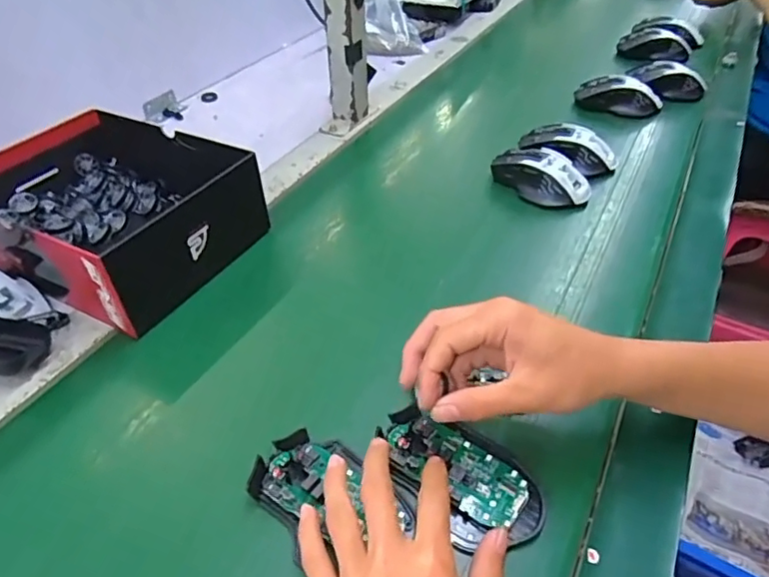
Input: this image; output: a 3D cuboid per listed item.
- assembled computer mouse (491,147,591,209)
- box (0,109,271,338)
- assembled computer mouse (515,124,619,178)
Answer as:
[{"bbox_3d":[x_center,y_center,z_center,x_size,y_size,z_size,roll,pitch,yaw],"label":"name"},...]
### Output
[{"bbox_3d":[0.175,-0.127,0.630,0.114,0.038,0.065,22,47,24],"label":"assembled computer mouse"},{"bbox_3d":[-0.273,-0.079,0.555,0.244,0.086,0.187,20,46,21],"label":"box"},{"bbox_3d":[0.218,-0.166,0.668,0.116,0.039,0.070,21,46,22],"label":"assembled computer mouse"}]

